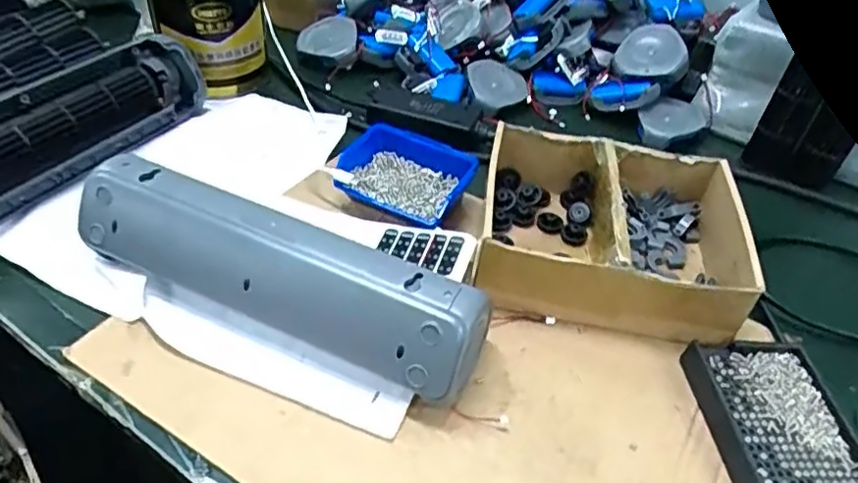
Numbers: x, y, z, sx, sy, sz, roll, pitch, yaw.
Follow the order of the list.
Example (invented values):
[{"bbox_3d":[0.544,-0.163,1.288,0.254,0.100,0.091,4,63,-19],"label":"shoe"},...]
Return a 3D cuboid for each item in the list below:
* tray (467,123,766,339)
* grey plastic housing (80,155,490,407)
[{"bbox_3d":[0.147,-0.015,0.512,0.201,0.058,0.171,10,42,3],"label":"tray"},{"bbox_3d":[-0.108,0.025,0.428,0.292,0.078,0.069,19,44,13],"label":"grey plastic housing"}]

